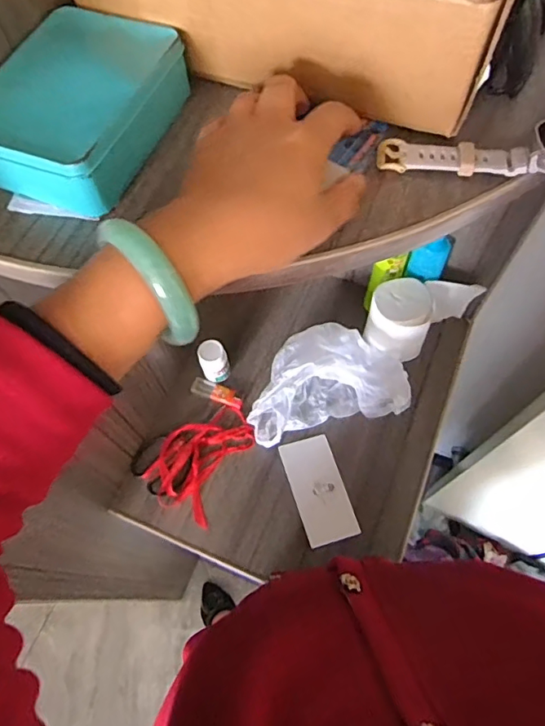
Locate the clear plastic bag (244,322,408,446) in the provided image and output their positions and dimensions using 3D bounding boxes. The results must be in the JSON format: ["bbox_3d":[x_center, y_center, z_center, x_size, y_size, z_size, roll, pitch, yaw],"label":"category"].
[{"bbox_3d":[0.064,0.016,0.693,0.203,0.095,0.149,-11,65,-3],"label":"clear plastic bag"}]

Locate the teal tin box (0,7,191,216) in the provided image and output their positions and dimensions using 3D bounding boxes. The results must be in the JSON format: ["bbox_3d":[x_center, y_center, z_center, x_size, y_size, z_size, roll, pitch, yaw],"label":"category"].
[{"bbox_3d":[-0.118,-0.152,0.312,0.096,0.040,0.121,20,68,11],"label":"teal tin box"}]

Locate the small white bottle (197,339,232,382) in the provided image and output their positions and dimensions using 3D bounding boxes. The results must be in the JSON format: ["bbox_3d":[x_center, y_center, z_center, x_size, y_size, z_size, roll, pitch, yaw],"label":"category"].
[{"bbox_3d":[-0.082,-0.002,0.727,0.039,0.077,0.032,-20,66,-7],"label":"small white bottle"}]

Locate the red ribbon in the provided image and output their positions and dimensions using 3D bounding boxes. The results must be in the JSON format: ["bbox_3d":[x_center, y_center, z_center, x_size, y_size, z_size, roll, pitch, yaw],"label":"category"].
[{"bbox_3d":[-0.096,0.127,0.707,0.105,0.025,0.158,26,69,14],"label":"red ribbon"}]

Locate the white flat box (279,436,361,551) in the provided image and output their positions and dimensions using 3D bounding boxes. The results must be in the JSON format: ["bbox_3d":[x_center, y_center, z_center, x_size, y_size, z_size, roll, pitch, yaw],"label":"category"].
[{"bbox_3d":[0.062,0.168,0.687,0.069,0.014,0.138,-18,66,-5],"label":"white flat box"}]

